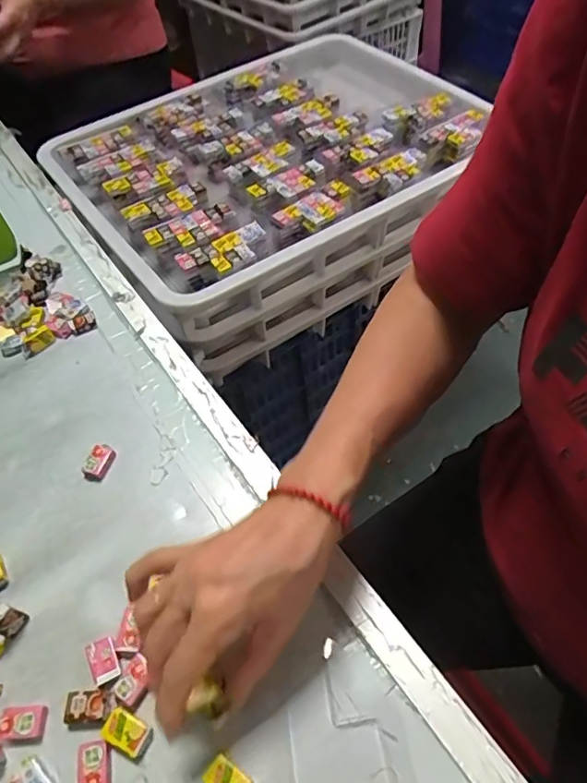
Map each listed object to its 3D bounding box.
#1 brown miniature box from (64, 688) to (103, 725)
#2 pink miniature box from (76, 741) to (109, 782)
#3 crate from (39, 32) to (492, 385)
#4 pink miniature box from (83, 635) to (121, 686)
[{"bbox_3d":[-0.126,0.189,0.317,0.024,0.005,0.018,-6,53,0],"label":"brown miniature box"},{"bbox_3d":[-0.114,0.214,0.298,0.018,0.008,0.025,-14,53,-5],"label":"pink miniature box"},{"bbox_3d":[-0.039,-0.375,0.880,0.618,0.144,0.548,-32,57,-18],"label":"crate"},{"bbox_3d":[-0.120,0.169,0.329,0.018,0.004,0.025,-29,56,-16],"label":"pink miniature box"}]

